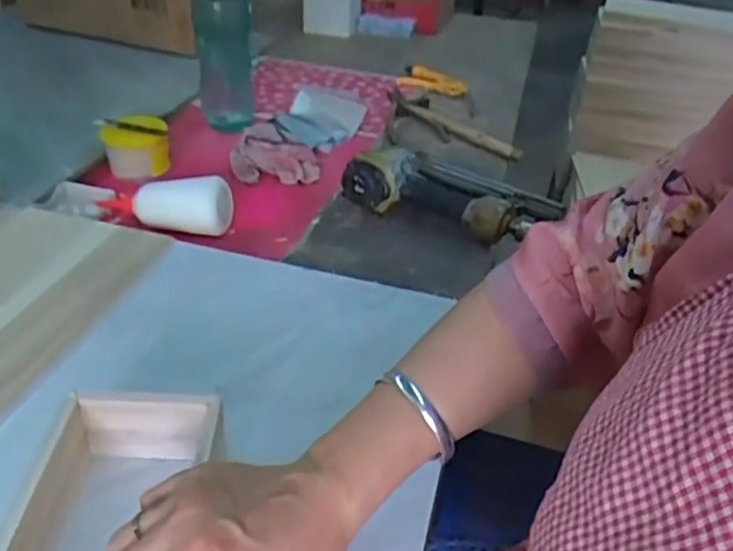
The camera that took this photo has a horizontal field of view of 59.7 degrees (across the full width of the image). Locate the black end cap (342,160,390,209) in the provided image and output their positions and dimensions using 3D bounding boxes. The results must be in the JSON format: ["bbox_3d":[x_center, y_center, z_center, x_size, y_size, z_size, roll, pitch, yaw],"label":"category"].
[{"bbox_3d":[-0.001,-0.102,0.756,0.054,0.062,0.015,14,36,10],"label":"black end cap"}]

